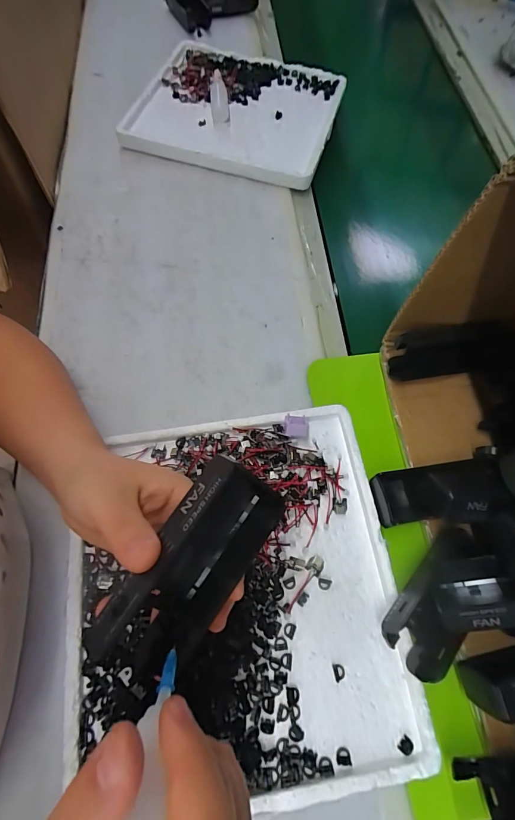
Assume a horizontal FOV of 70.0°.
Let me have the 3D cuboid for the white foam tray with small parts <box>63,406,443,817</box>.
[{"bbox_3d":[-0.019,0.138,0.293,0.249,0.035,0.266,-7,68,-5],"label":"white foam tray with small parts"}]

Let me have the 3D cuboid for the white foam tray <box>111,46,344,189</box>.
[{"bbox_3d":[-0.028,-0.443,0.548,0.278,0.033,0.250,16,67,4],"label":"white foam tray"}]

